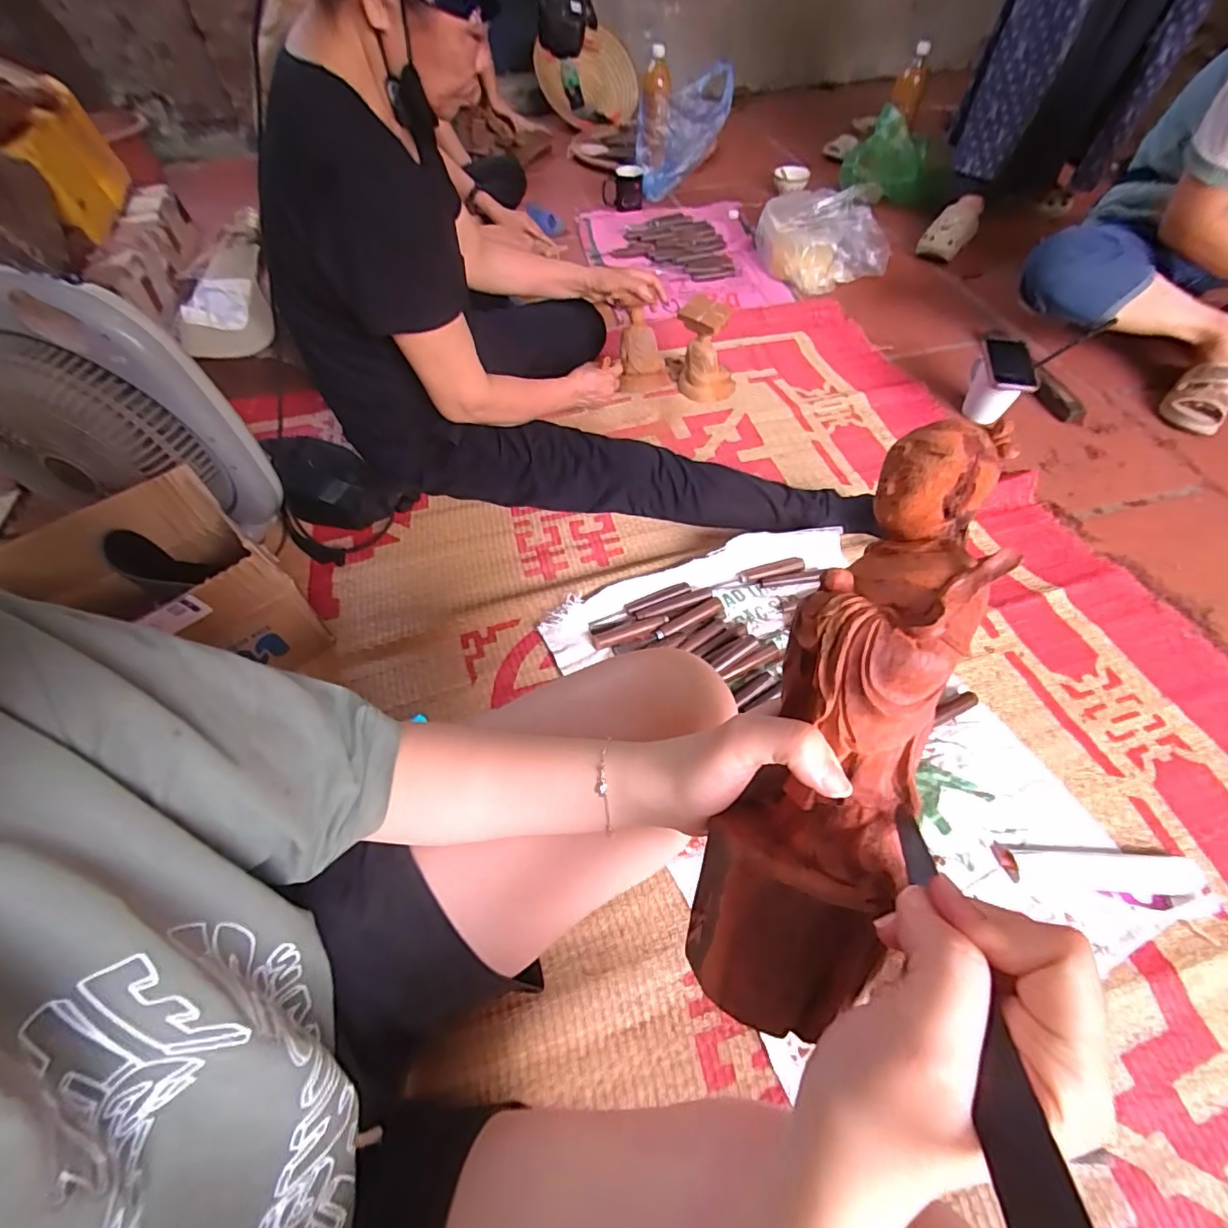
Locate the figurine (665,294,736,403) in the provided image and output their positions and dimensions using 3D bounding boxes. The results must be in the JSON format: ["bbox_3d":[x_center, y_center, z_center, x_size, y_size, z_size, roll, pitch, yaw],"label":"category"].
[{"bbox_3d":[0.177,-0.524,1.036,0.135,0.178,0.100,7,57,5],"label":"figurine"}]

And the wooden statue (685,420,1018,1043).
[{"bbox_3d":[0.104,0.047,0.240,0.067,0.074,0.255,20,93,13],"label":"wooden statue"}]

